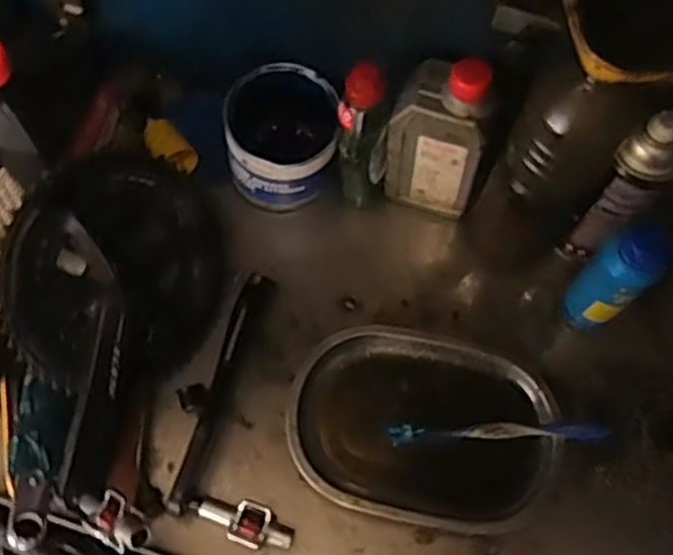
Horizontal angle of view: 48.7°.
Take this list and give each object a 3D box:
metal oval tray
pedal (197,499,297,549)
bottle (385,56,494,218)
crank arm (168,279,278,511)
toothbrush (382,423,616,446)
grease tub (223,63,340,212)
[{"bbox_3d":[0.074,0.123,0.618,0.217,0.031,0.151,8,66,3],"label":"metal oval tray"},{"bbox_3d":[-0.070,0.195,0.586,0.076,0.028,0.032,16,67,6],"label":"pedal"},{"bbox_3d":[0.087,-0.117,0.644,0.082,0.184,0.049,14,67,5],"label":"bottle"},{"bbox_3d":[-0.097,0.092,0.621,0.024,0.037,0.207,16,67,6],"label":"crank arm"},{"bbox_3d":[0.135,0.129,0.616,0.181,0.024,0.014,1,66,0],"label":"toothbrush"},{"bbox_3d":[-0.050,-0.136,0.698,0.096,0.099,0.117,-2,66,-2],"label":"grease tub"}]

